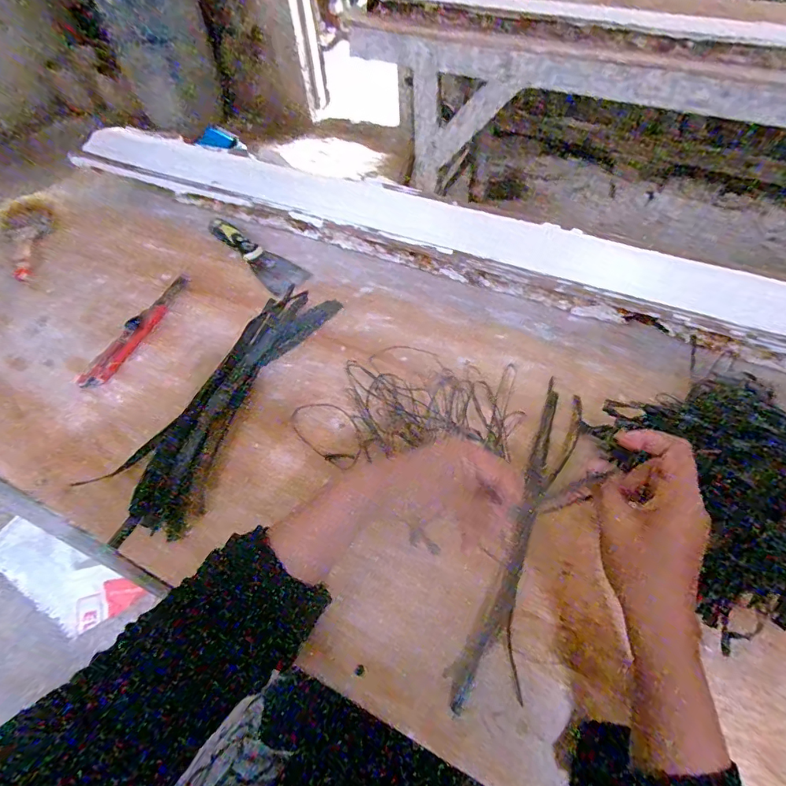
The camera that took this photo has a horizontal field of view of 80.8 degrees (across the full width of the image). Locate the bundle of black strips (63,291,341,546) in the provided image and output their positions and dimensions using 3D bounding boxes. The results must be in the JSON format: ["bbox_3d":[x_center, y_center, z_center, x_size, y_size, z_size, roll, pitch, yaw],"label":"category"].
[{"bbox_3d":[-0.171,0.001,0.497,0.095,0.032,0.333,22,57,19],"label":"bundle of black strips"}]

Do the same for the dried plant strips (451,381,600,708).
[{"bbox_3d":[0.126,0.114,0.404,0.055,0.010,0.306,21,58,18],"label":"dried plant strips"}]

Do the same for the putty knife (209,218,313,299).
[{"bbox_3d":[-0.192,-0.200,0.663,0.057,0.035,0.189,-36,59,-22],"label":"putty knife"}]

